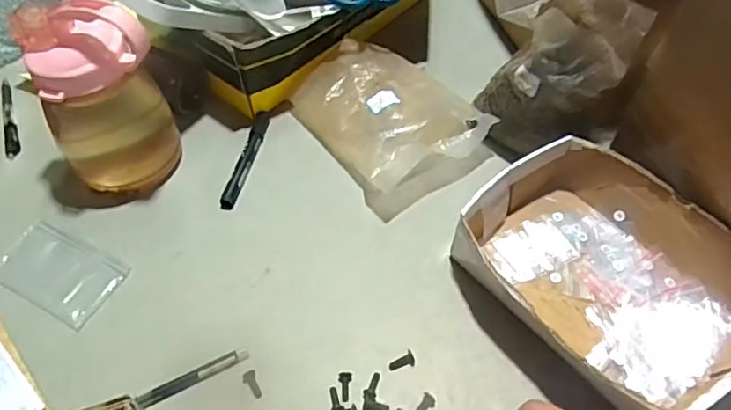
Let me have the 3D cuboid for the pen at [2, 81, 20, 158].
[{"bbox_3d":[-0.427,-0.106,0.687,0.016,0.009,0.130,-19,55,-11],"label":"pen"}]

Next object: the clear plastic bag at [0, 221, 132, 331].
[{"bbox_3d":[-0.297,0.063,0.553,0.120,0.007,0.073,22,58,17],"label":"clear plastic bag"}]

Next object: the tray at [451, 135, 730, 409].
[{"bbox_3d":[0.219,0.061,0.518,0.201,0.061,0.251,-35,60,-21],"label":"tray"}]

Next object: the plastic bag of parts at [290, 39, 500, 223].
[{"bbox_3d":[0.025,-0.102,0.652,0.160,0.051,0.201,-32,59,-19],"label":"plastic bag of parts"}]

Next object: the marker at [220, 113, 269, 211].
[{"bbox_3d":[-0.133,-0.052,0.637,0.016,0.014,0.134,9,55,8],"label":"marker"}]

